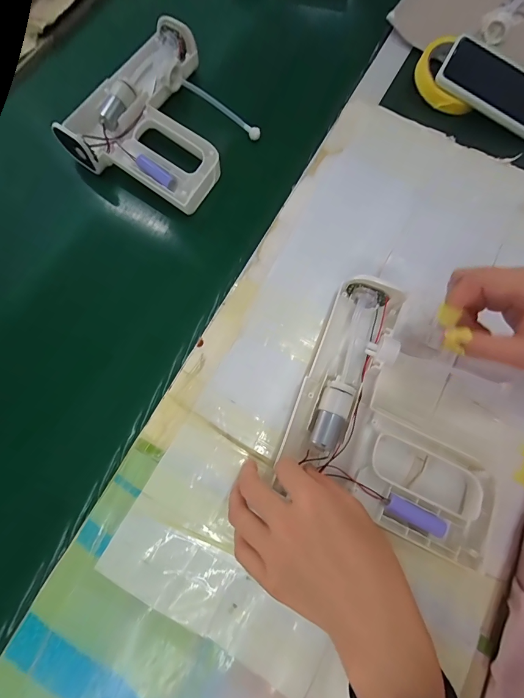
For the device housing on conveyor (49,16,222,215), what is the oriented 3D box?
[{"bbox_3d":[-0.115,-0.291,0.415,0.181,0.051,0.220,24,78,5],"label":"device housing on conveyor"}]

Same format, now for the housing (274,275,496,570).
[{"bbox_3d":[0.126,0.056,0.305,0.180,0.049,0.200,21,74,6],"label":"housing"}]

